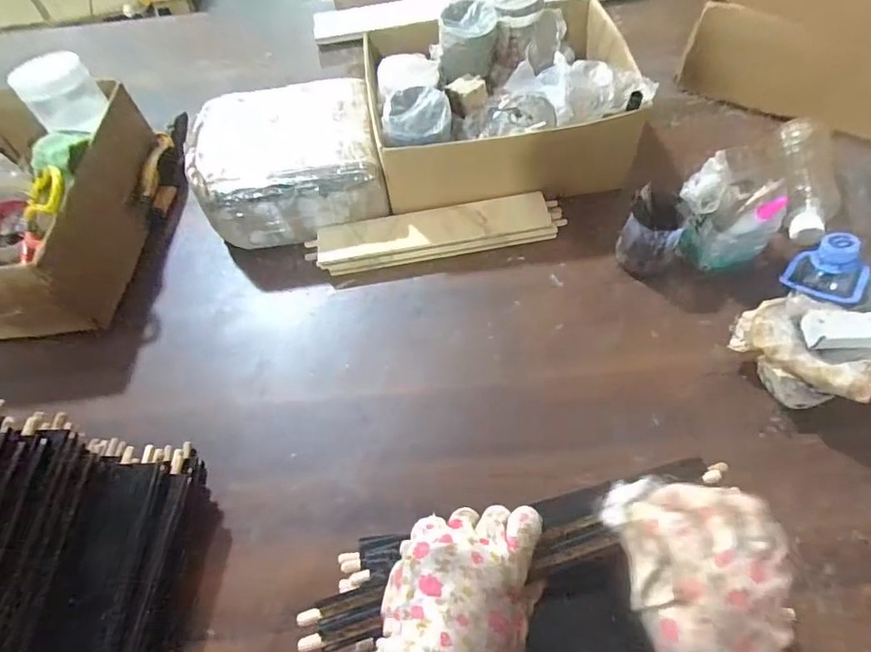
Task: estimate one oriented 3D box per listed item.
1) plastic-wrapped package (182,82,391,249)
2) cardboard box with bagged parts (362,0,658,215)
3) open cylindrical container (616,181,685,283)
[{"bbox_3d":[-0.186,-0.209,0.655,0.223,0.112,0.186,-11,60,-2],"label":"plastic-wrapped package"},{"bbox_3d":[0.080,-0.303,0.637,0.322,0.129,0.255,-8,59,0],"label":"cardboard box with bagged parts"},{"bbox_3d":[0.251,-0.106,0.574,0.069,0.084,0.072,-2,60,3],"label":"open cylindrical container"}]

